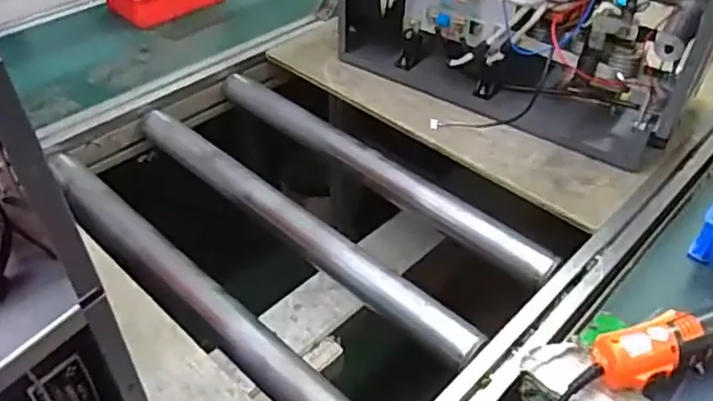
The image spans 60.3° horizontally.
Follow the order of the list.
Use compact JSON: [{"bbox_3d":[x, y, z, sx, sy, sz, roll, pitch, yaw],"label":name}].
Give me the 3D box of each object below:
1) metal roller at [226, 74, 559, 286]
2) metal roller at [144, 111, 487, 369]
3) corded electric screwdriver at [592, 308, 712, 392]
[{"bbox_3d":[0.013,-0.048,0.851,0.578,0.043,0.049,33,51,30],"label":"metal roller"},{"bbox_3d":[-0.089,0.022,0.764,0.576,0.043,0.040,33,50,29],"label":"metal roller"},{"bbox_3d":[0.320,0.121,0.561,0.233,0.042,0.047,-14,44,-16],"label":"corded electric screwdriver"}]

